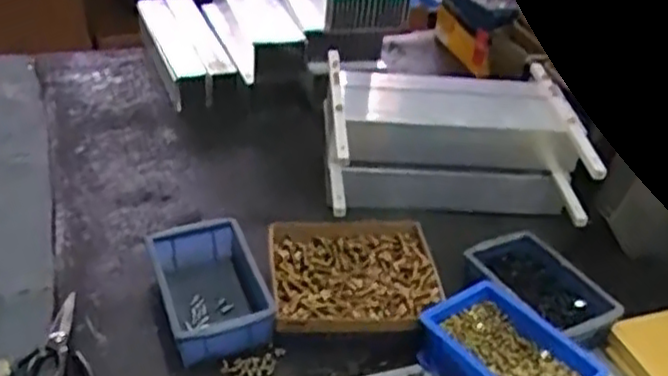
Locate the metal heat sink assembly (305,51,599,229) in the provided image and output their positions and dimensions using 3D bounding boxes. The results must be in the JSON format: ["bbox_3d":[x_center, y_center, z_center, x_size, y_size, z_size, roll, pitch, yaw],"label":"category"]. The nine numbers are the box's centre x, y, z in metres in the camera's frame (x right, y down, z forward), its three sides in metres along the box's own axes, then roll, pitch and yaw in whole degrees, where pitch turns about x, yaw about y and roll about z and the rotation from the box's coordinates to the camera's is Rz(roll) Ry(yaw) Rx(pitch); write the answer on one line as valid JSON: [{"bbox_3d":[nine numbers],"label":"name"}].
[{"bbox_3d":[0.141,-0.060,0.863,0.288,0.103,0.239,3,36,-5],"label":"metal heat sink assembly"}]

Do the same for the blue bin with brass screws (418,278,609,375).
[{"bbox_3d":[0.159,0.156,0.650,0.103,0.052,0.147,-21,44,-33],"label":"blue bin with brass screws"}]

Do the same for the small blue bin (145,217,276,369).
[{"bbox_3d":[-0.119,0.098,0.694,0.099,0.056,0.153,-9,38,-20],"label":"small blue bin"}]

